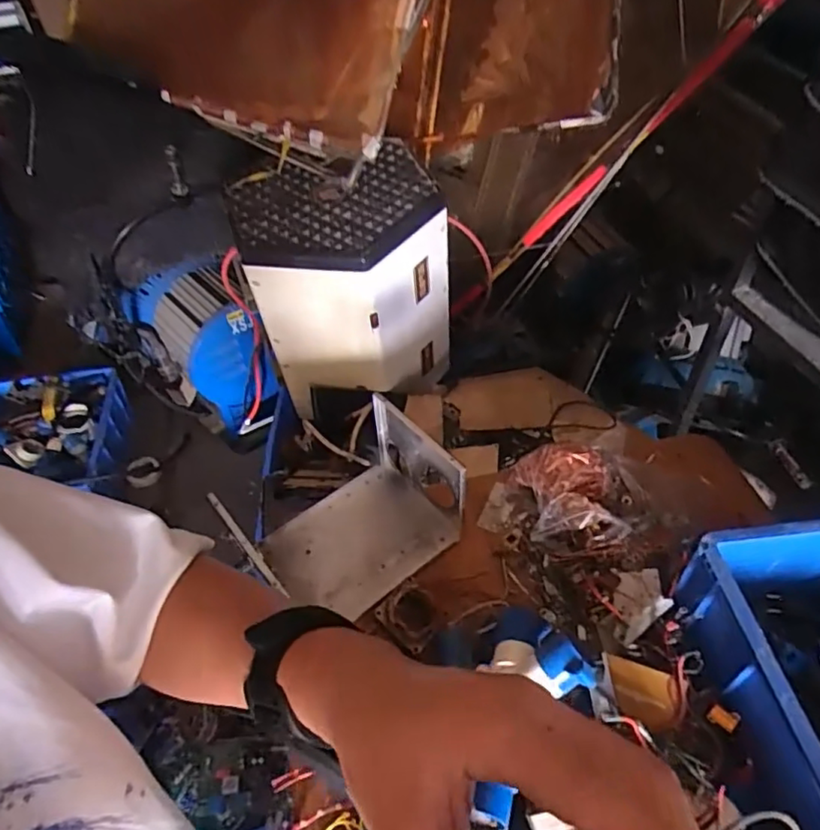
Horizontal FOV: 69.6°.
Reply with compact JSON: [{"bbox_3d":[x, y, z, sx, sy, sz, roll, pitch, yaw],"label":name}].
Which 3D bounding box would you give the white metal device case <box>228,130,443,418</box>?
[{"bbox_3d":[-0.154,-0.269,1.449,0.456,0.565,0.318,8,47,10],"label":"white metal device case"}]

